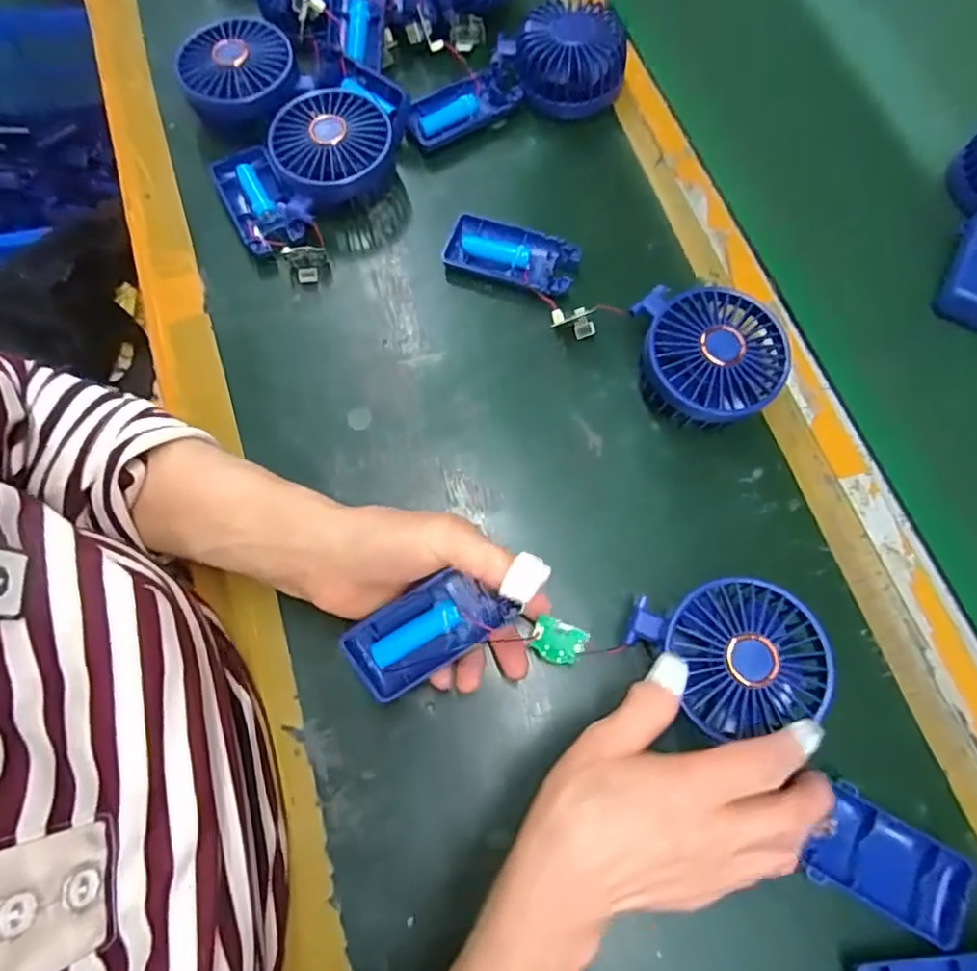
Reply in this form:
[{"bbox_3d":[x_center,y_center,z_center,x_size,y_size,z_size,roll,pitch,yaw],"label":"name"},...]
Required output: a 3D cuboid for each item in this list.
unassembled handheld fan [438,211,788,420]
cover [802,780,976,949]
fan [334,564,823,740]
[{"bbox_3d":[0.082,-0.128,0.400,0.237,0.045,0.086,40,76,13],"label":"unassembled handheld fan"},{"bbox_3d":[0.210,0.198,0.312,0.077,0.013,0.047,27,74,9],"label":"cover"},{"bbox_3d":[0.052,0.091,0.323,0.246,0.040,0.074,0,71,0],"label":"fan"}]

